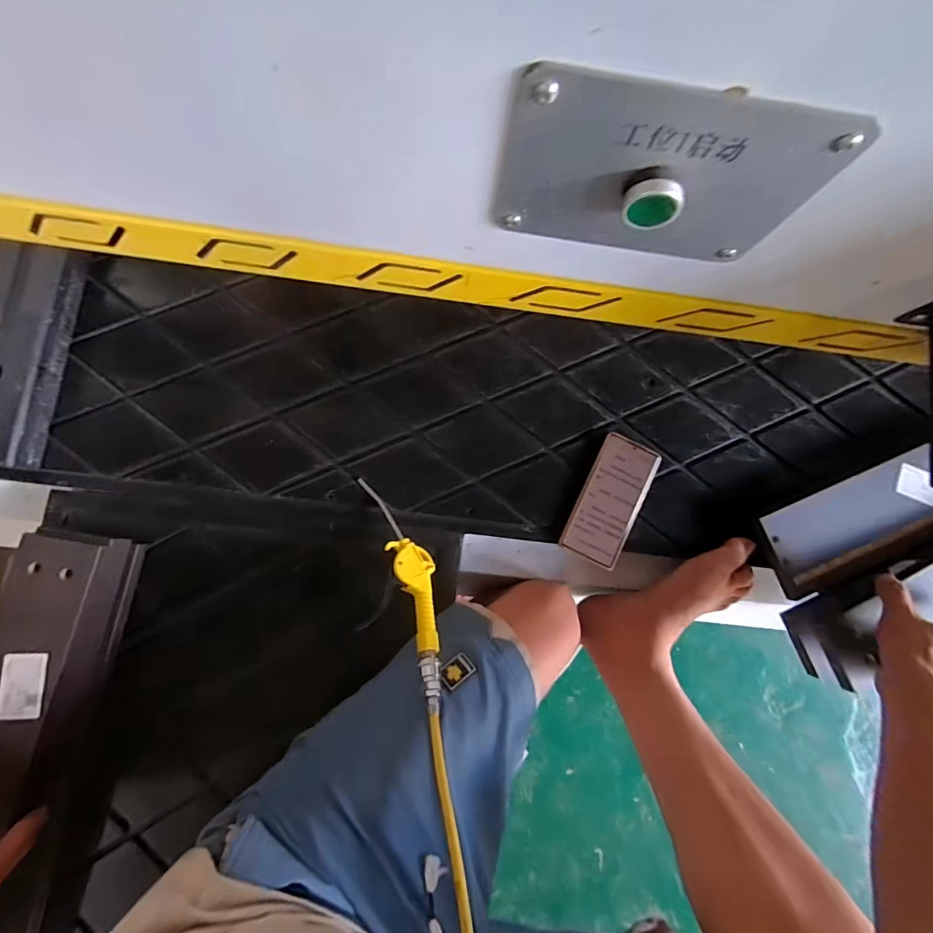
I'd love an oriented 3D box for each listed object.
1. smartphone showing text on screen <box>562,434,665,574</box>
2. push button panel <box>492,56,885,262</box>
[{"bbox_3d":[0.186,0.043,0.577,0.085,0.009,0.163,23,81,0],"label":"smartphone showing text on screen"},{"bbox_3d":[0.093,-0.137,0.225,0.152,0.093,0.015,9,84,-3],"label":"push button panel"}]

